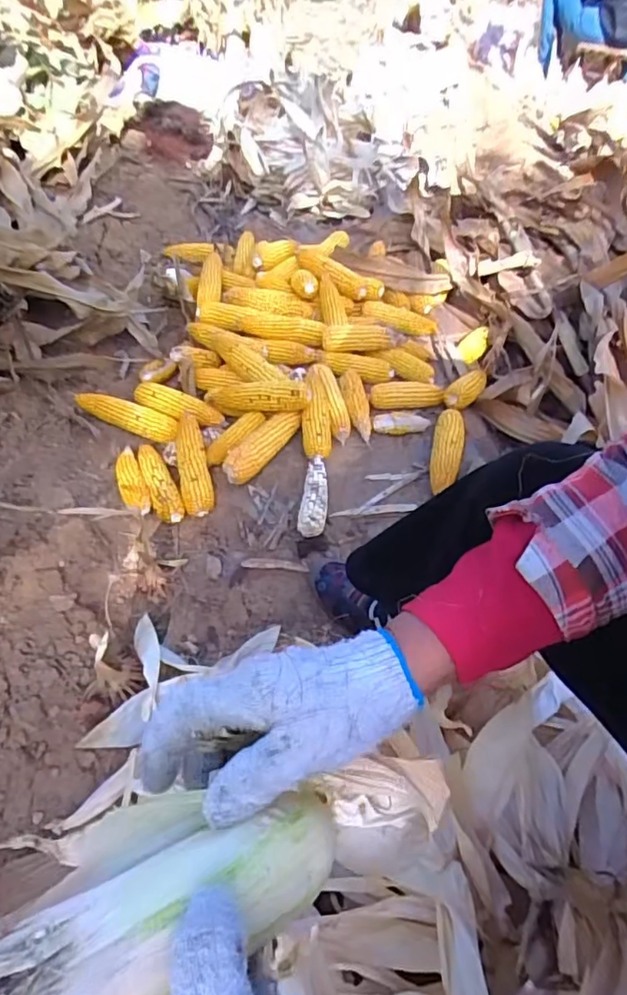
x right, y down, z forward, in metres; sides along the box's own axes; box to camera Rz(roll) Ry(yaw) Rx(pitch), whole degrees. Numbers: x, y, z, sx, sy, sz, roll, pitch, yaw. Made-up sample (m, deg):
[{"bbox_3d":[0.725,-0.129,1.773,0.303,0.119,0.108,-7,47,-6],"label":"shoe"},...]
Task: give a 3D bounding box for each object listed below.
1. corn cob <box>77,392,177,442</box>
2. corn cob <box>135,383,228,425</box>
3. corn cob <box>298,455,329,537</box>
[{"bbox_3d":[-0.344,-0.155,1.093,0.188,0.041,0.052,19,49,-5],"label":"corn cob"},{"bbox_3d":[-0.265,-0.177,1.120,0.187,0.040,0.054,22,52,17],"label":"corn cob"},{"bbox_3d":[0.004,-0.001,1.008,0.044,0.043,0.170,6,49,4],"label":"corn cob"}]

